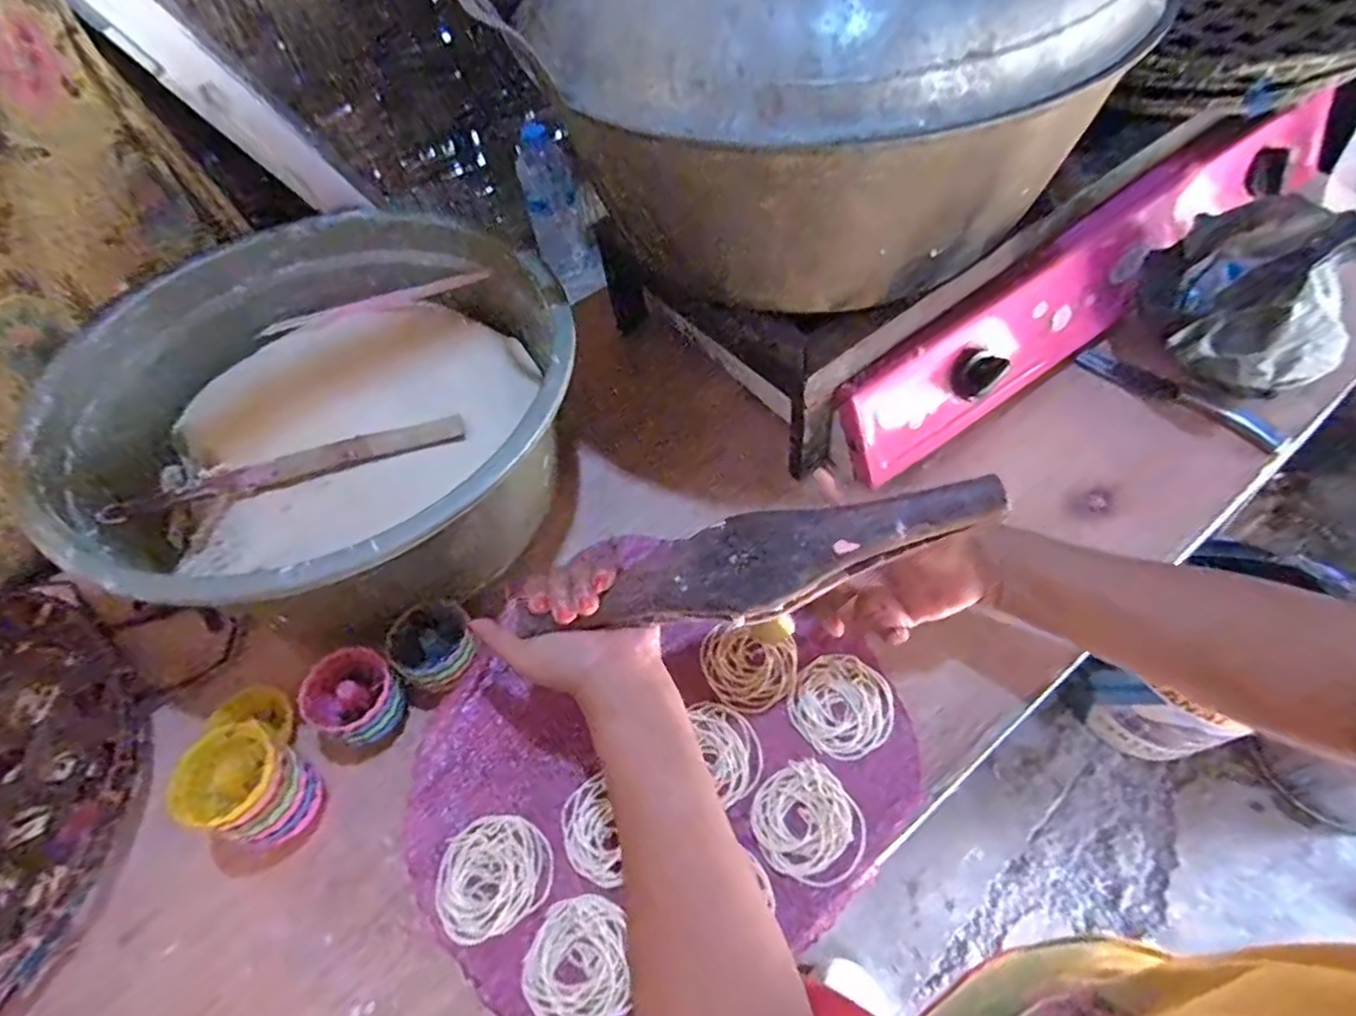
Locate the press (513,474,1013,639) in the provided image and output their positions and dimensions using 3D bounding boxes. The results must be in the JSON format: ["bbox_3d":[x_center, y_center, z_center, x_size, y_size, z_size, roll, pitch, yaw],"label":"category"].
[{"bbox_3d":[0.045,0.038,0.425,0.301,0.029,0.058,-17,56,13],"label":"press"}]

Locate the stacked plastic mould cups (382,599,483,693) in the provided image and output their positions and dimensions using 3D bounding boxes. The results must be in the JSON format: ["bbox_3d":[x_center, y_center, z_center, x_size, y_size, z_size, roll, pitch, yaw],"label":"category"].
[{"bbox_3d":[-0.191,0.110,0.530,0.062,0.044,0.061,-3,55,4],"label":"stacked plastic mould cups"}]

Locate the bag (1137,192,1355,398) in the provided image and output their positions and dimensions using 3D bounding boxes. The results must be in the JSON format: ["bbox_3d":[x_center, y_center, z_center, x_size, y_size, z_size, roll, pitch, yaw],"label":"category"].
[{"bbox_3d":[0.494,-0.196,0.584,0.123,0.155,0.144,-10,55,-1],"label":"bag"}]

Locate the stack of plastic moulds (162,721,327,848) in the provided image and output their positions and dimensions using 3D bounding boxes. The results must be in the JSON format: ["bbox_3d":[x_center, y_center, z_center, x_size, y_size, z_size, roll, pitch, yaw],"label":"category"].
[{"bbox_3d":[-0.286,0.193,0.457,0.066,0.088,0.063,20,59,18],"label":"stack of plastic moulds"}]

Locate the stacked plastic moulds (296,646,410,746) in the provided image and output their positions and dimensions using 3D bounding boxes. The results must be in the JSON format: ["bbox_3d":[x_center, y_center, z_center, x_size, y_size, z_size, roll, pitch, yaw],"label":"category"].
[{"bbox_3d":[-0.241,0.144,0.504,0.060,0.054,0.060,-3,55,4],"label":"stacked plastic moulds"}]

